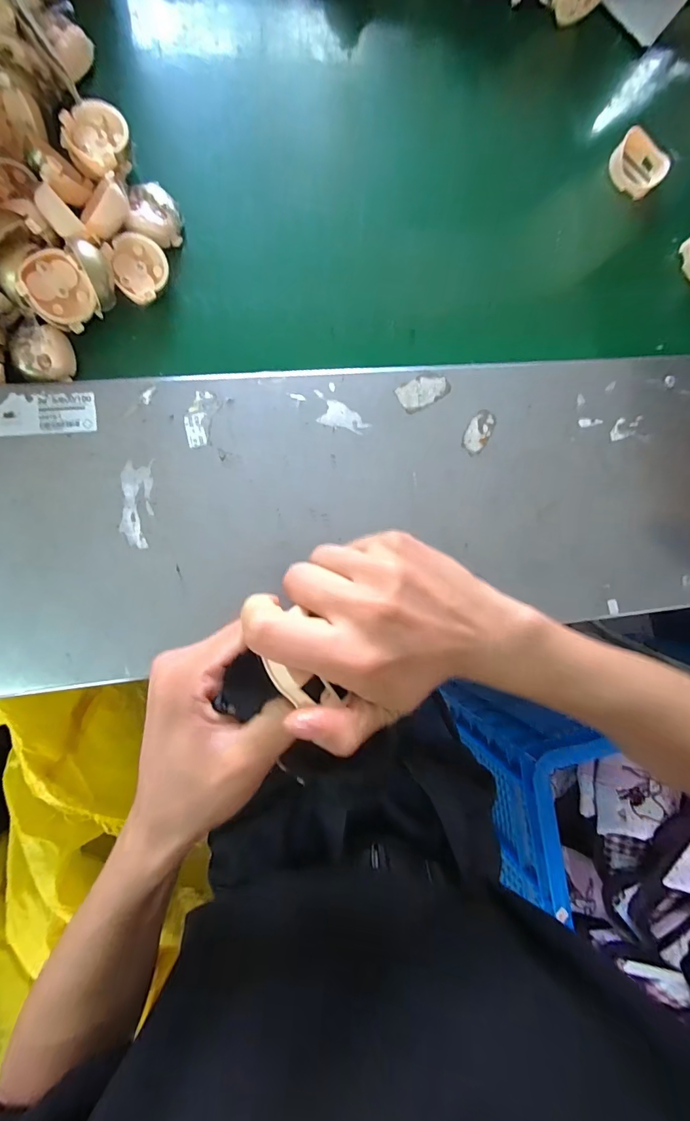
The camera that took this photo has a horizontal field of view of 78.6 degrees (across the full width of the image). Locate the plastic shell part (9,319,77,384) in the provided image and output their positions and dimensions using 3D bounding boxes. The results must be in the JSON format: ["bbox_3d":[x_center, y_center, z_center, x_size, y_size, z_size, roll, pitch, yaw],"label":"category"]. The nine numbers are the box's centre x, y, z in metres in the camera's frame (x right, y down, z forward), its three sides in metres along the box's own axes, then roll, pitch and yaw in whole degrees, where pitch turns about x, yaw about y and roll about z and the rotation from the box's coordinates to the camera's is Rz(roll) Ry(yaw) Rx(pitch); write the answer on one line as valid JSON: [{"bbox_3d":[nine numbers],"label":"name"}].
[{"bbox_3d":[-0.249,-0.171,0.348,0.044,0.021,0.044,-1,95,-14],"label":"plastic shell part"}]

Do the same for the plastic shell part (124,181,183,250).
[{"bbox_3d":[-0.163,-0.296,0.365,0.038,0.029,0.045,2,87,-7],"label":"plastic shell part"}]

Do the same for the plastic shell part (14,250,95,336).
[{"bbox_3d":[-0.228,-0.216,0.337,0.048,0.016,0.049,-16,115,-37],"label":"plastic shell part"}]

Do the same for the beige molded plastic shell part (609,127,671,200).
[{"bbox_3d":[0.301,-0.407,0.436,0.055,0.025,0.050,37,83,-4],"label":"beige molded plastic shell part"}]

